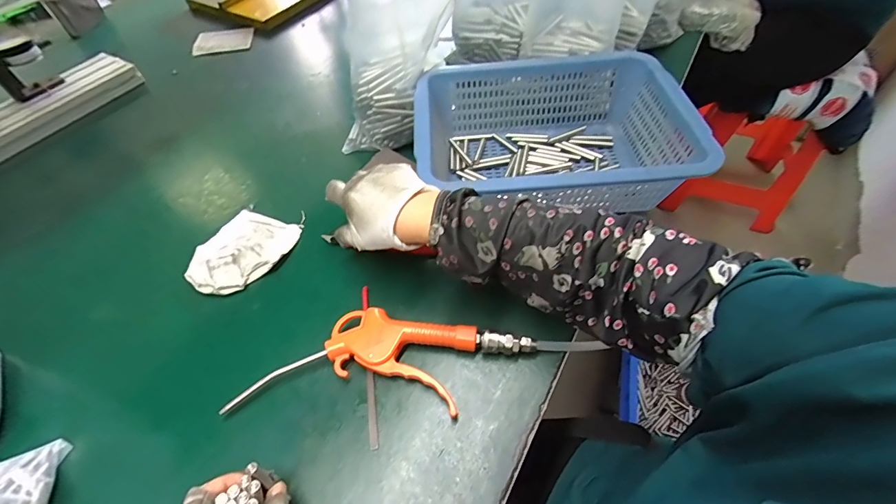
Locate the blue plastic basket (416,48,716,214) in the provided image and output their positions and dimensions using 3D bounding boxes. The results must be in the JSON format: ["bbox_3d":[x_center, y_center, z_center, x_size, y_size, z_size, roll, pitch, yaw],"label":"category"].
[{"bbox_3d":[0.115,-0.127,0.460,0.295,0.096,0.230,-5,52,1],"label":"blue plastic basket"}]

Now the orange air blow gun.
[{"bbox_3d":[-0.061,0.102,0.362,0.260,0.027,0.089,0,52,5],"label":"orange air blow gun"}]

